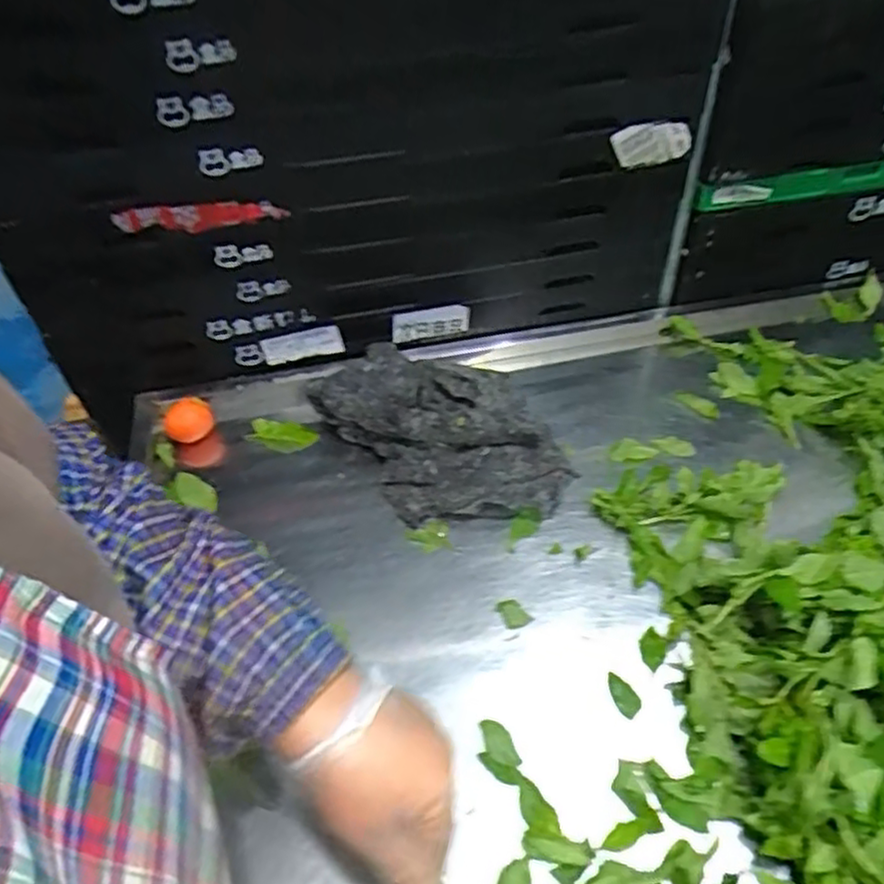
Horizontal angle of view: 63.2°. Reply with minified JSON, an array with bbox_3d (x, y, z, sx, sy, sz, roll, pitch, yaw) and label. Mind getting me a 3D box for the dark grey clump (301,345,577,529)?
[{"bbox_3d":[0.005,-0.013,0.649,0.159,0.061,0.227,-31,52,-22],"label":"dark grey clump"}]

